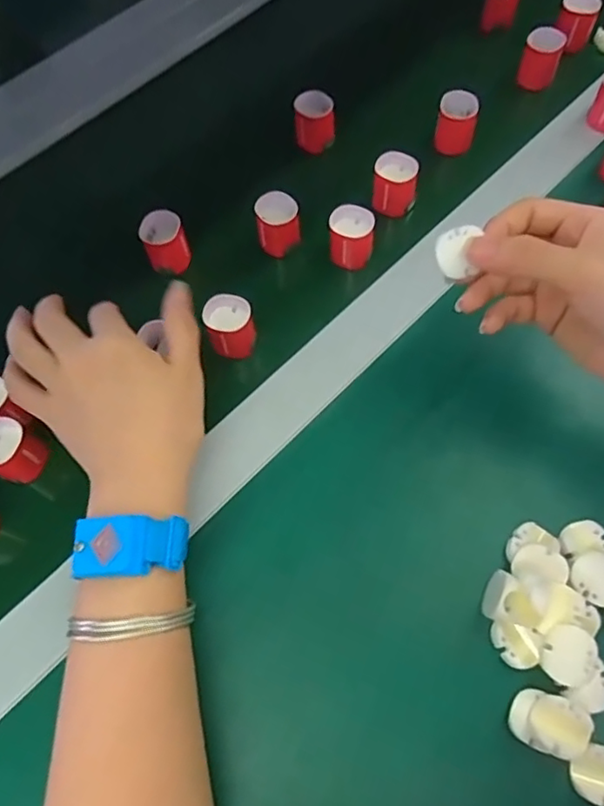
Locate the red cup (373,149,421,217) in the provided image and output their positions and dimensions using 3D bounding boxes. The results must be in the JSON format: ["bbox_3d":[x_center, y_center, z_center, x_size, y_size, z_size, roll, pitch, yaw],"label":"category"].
[{"bbox_3d":[0.069,-0.162,0.437,0.031,0.034,0.027,4,66,5],"label":"red cup"}]

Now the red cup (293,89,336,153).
[{"bbox_3d":[0.010,-0.223,0.467,0.030,0.036,0.027,-4,65,1],"label":"red cup"}]

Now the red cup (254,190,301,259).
[{"bbox_3d":[-0.017,-0.128,0.426,0.030,0.034,0.029,-1,65,3],"label":"red cup"}]

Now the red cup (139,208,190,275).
[{"bbox_3d":[-0.098,-0.115,0.425,0.030,0.034,0.028,-1,65,3],"label":"red cup"}]

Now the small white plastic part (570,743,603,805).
[{"bbox_3d":[0.142,0.176,0.280,0.027,0.004,0.025,10,66,8],"label":"small white plastic part"}]

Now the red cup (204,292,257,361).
[{"bbox_3d":[-0.047,-0.050,0.391,0.030,0.033,0.028,-1,65,3],"label":"red cup"}]

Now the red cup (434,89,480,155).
[{"bbox_3d":[0.119,-0.218,0.457,0.029,0.034,0.025,6,66,6],"label":"red cup"}]

